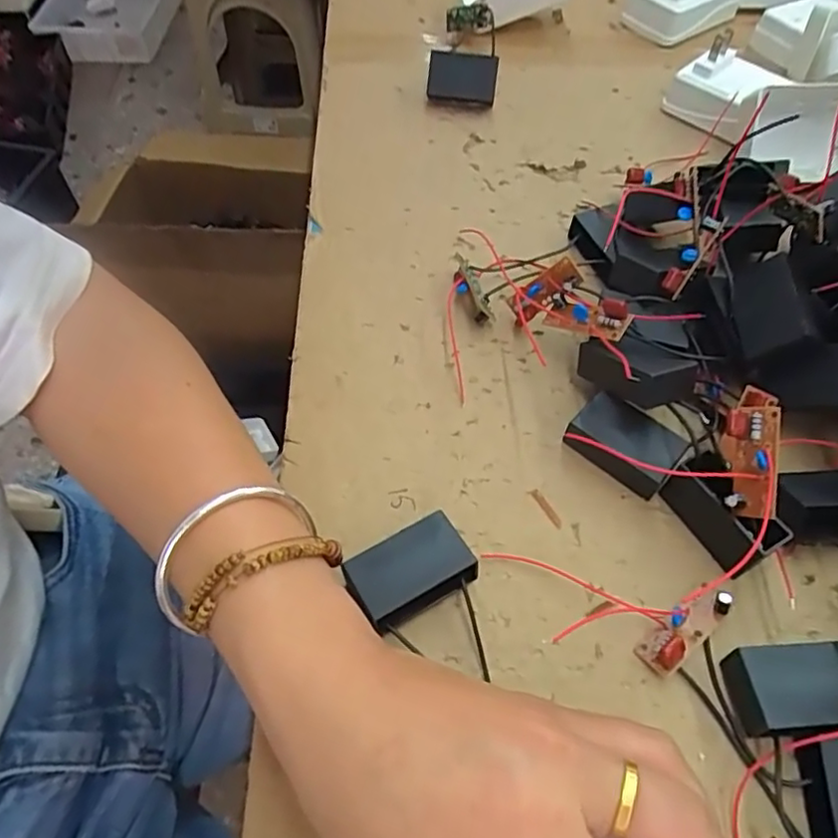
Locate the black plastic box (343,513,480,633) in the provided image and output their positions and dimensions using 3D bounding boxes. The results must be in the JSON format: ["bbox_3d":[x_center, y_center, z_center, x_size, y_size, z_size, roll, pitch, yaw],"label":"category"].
[{"bbox_3d":[-0.004,0.063,0.250,0.048,0.023,0.031,-25,61,-17],"label":"black plastic box"}]

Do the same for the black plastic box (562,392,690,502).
[{"bbox_3d":[0.095,0.012,0.288,0.047,0.019,0.028,34,62,19],"label":"black plastic box"}]

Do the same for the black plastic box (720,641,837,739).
[{"bbox_3d":[0.142,0.101,0.229,0.051,0.020,0.029,-2,57,-3],"label":"black plastic box"}]

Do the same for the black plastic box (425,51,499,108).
[{"bbox_3d":[0.030,-0.239,0.434,0.048,0.032,0.015,7,57,3],"label":"black plastic box"}]

